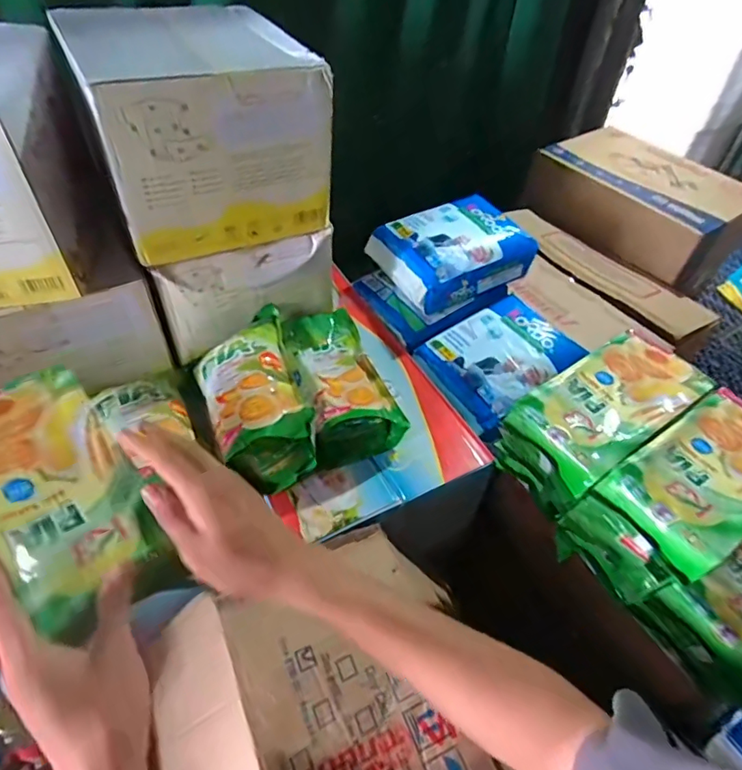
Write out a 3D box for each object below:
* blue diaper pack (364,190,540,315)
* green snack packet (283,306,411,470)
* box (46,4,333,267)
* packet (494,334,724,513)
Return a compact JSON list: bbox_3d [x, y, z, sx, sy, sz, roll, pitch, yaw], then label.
[{"bbox_3d":[0.134,-0.228,0.827,0.221,0.079,0.174,-21,53,-20],"label":"blue diaper pack"},{"bbox_3d":[-0.048,-0.013,0.679,0.124,0.070,0.257,-12,51,-13],"label":"green snack packet"},{"bbox_3d":[-0.203,-0.313,0.598,0.240,0.195,0.231,-21,53,-20],"label":"box"},{"bbox_3d":[0.244,0.033,0.538,0.216,0.052,0.112,-27,56,-24],"label":"packet"}]

